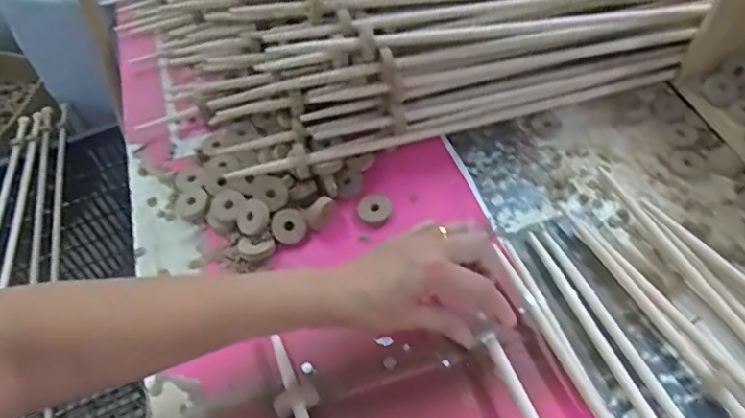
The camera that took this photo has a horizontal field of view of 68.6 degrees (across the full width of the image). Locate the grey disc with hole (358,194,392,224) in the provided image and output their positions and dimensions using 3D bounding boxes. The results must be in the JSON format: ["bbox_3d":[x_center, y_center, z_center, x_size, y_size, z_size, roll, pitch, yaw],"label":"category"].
[{"bbox_3d":[0.002,0.000,0.564,0.034,0.005,0.031,1,74,-5],"label":"grey disc with hole"}]

